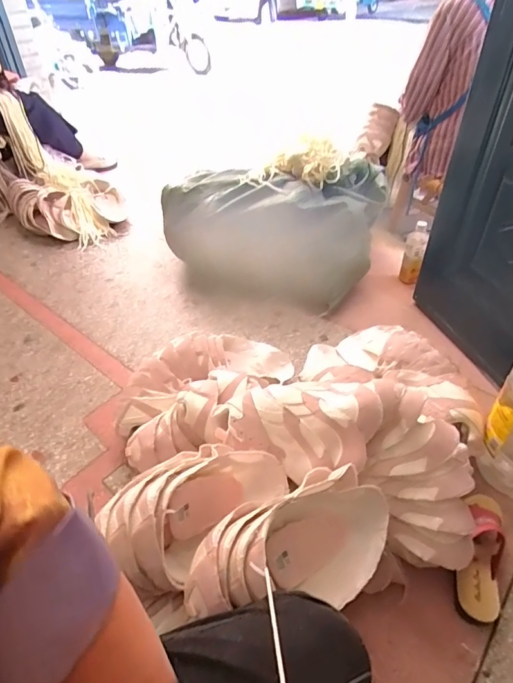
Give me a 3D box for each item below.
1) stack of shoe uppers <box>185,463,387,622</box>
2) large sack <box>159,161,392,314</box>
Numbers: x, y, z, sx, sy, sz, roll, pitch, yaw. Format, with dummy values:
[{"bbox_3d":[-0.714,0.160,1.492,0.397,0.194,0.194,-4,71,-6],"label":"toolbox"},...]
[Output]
[{"bbox_3d":[0.062,0.269,0.584,0.289,0.130,0.151,-3,41,-21],"label":"stack of shoe uppers"},{"bbox_3d":[0.053,-0.385,1.418,0.672,0.321,0.444,11,44,13],"label":"large sack"}]

